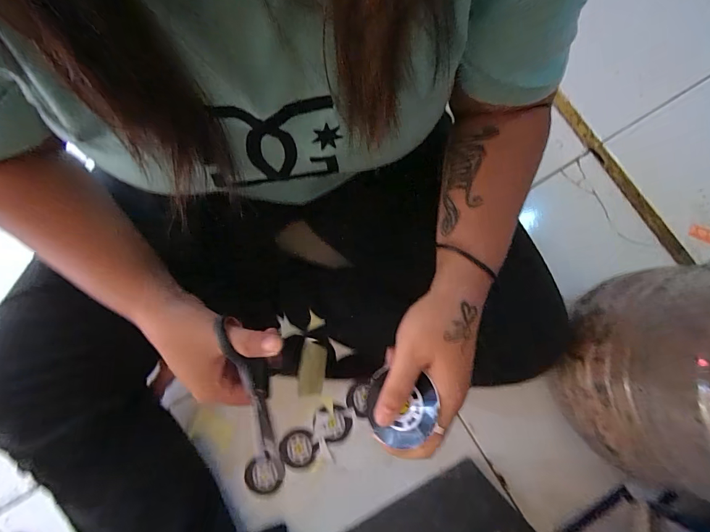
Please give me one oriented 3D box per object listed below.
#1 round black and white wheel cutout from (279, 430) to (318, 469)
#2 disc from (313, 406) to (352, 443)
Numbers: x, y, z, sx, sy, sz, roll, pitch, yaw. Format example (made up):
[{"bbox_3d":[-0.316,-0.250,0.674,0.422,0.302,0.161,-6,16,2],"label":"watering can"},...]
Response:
[{"bbox_3d":[-0.076,0.246,0.504,0.049,0.004,0.047,0,78,-1],"label":"round black and white wheel cutout"},{"bbox_3d":[-0.031,0.216,0.510,0.052,0.004,0.045,-2,79,-1],"label":"disc"}]

